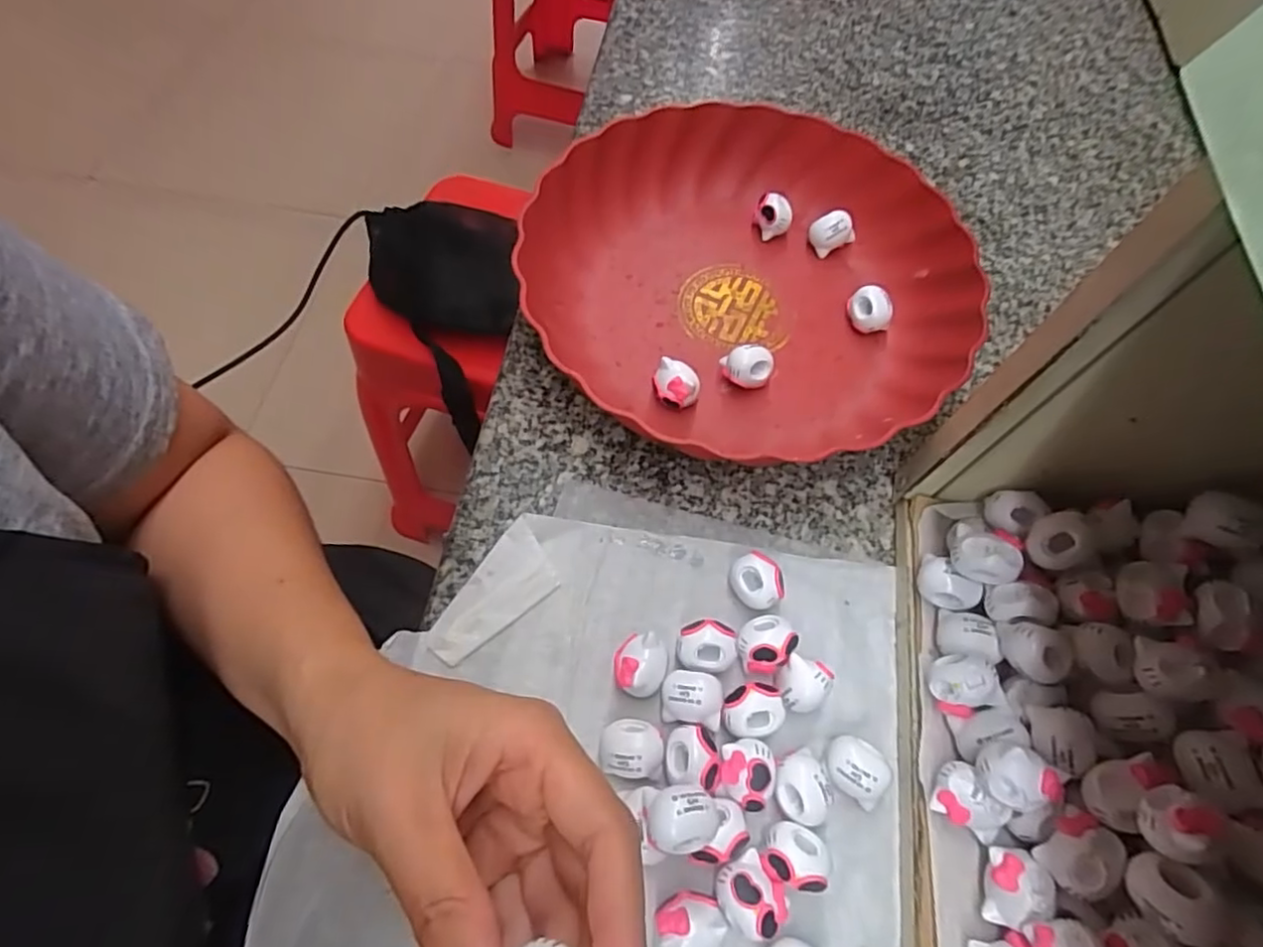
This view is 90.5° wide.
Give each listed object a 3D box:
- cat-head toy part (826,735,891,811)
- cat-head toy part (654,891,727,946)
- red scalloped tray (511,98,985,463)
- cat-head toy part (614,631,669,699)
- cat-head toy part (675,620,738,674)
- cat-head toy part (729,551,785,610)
[{"bbox_3d":[0.090,0.119,0.253,0.024,0.019,0.020,34,66,13],"label":"cat-head toy part"},{"bbox_3d":[0.020,0.165,0.227,0.023,0.019,0.022,2,63,-3],"label":"cat-head toy part"},{"bbox_3d":[0.063,-0.113,0.361,0.245,0.053,0.230,1,63,-4],"label":"red scalloped tray"},{"bbox_3d":[0.004,0.082,0.267,0.022,0.020,0.025,6,63,-1],"label":"cat-head toy part"},{"bbox_3d":[0.033,0.074,0.268,0.025,0.015,0.020,4,63,-2],"label":"cat-head toy part"},{"bbox_3d":[0.056,0.050,0.286,0.025,0.019,0.020,39,67,15],"label":"cat-head toy part"}]

